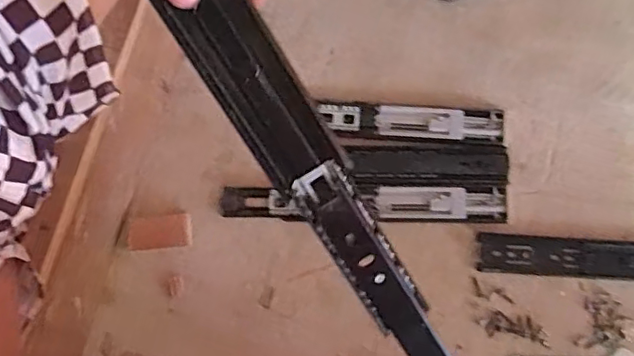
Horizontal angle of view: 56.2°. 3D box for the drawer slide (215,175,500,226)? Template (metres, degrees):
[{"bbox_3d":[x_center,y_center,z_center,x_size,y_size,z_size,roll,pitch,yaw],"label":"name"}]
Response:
[{"bbox_3d":[0.053,0.024,0.668,0.317,0.008,0.050,2,79,0],"label":"drawer slide"}]

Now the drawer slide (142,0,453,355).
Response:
[{"bbox_3d":[-0.011,-0.014,0.325,0.043,0.021,0.443,-37,107,-7],"label":"drawer slide"}]

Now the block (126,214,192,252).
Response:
[{"bbox_3d":[-0.175,0.063,0.662,0.070,0.025,0.034,-8,79,-2],"label":"block"}]

